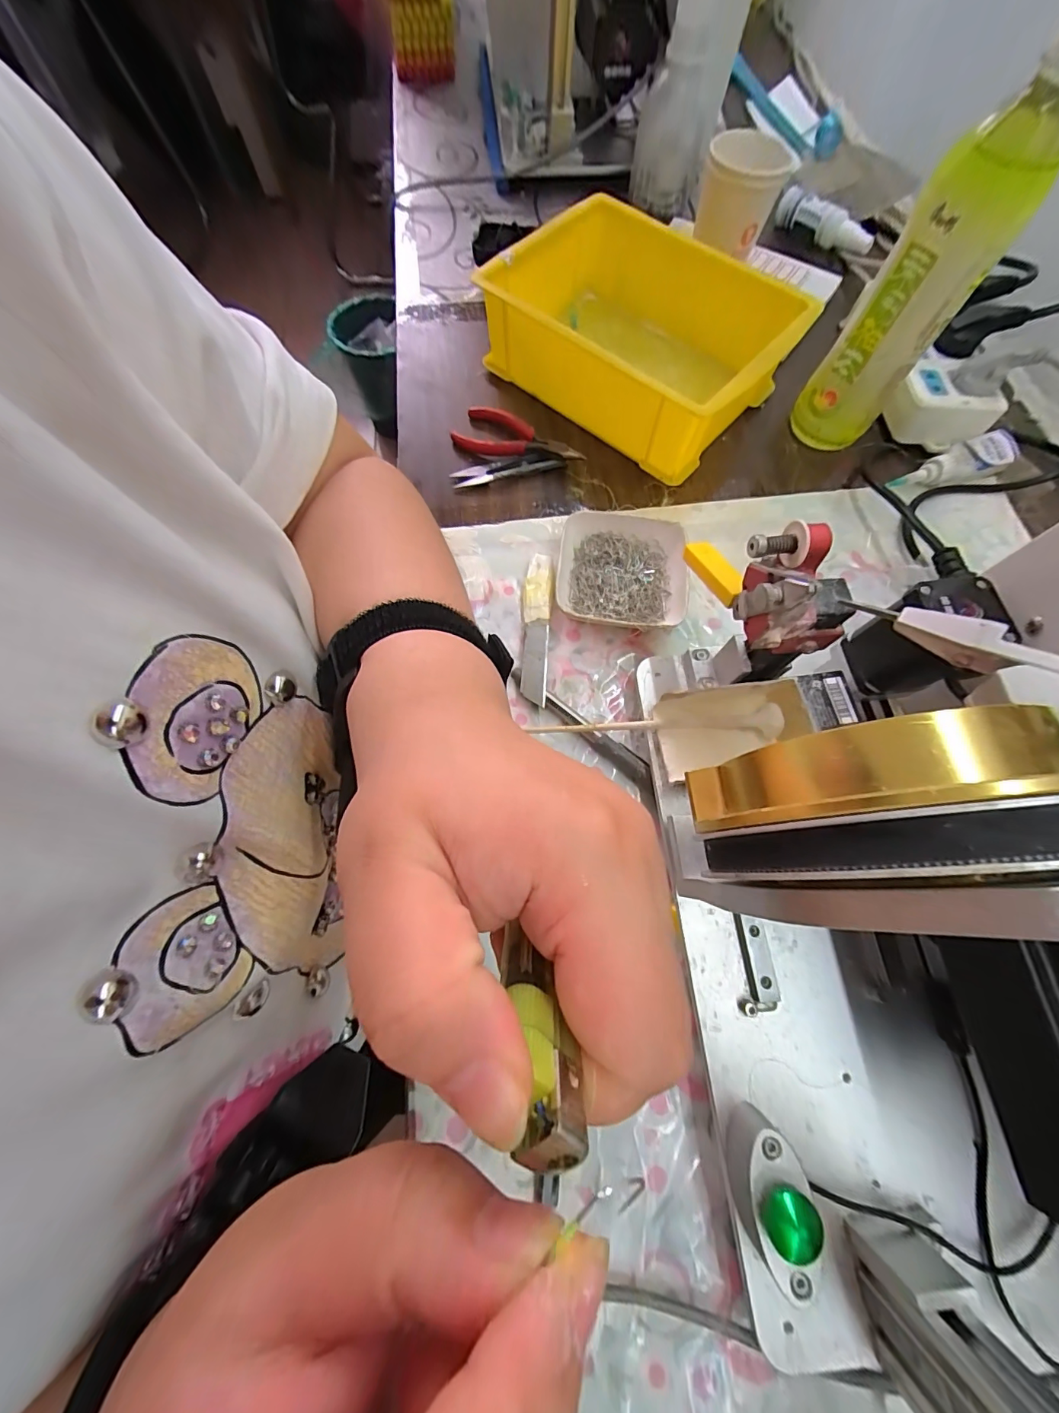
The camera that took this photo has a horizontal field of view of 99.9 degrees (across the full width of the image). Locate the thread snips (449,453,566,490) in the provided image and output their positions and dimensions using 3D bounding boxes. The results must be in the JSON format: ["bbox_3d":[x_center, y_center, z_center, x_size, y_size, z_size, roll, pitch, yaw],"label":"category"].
[{"bbox_3d":[-0.019,-0.207,0.387,0.096,0.010,0.020,-12,71,-4],"label":"thread snips"}]

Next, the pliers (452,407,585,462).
[{"bbox_3d":[-0.009,-0.240,0.392,0.117,0.019,0.049,14,71,5],"label":"pliers"}]

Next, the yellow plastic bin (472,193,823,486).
[{"bbox_3d":[0.098,-0.332,0.400,0.240,0.075,0.187,37,74,12],"label":"yellow plastic bin"}]

